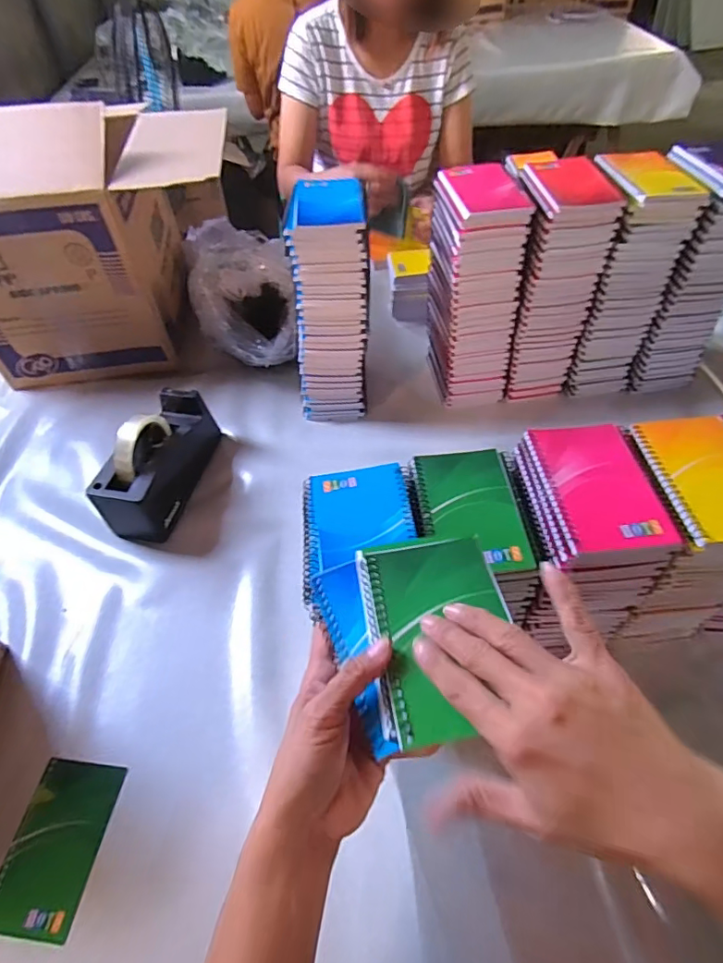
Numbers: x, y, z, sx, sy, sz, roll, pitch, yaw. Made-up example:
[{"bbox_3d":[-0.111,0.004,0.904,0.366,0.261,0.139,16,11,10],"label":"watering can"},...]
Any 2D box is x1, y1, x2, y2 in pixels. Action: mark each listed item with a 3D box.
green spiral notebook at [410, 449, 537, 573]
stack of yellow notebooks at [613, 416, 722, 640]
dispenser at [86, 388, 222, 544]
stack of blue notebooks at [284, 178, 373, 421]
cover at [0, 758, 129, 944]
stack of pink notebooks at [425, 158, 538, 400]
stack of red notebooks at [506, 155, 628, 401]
[{"bbox_3d":[0.096,0.023,0.452,0.085,0.008,0.130,-5,52,0],"label":"green spiral notebook"},{"bbox_3d":[0.298,0.057,0.507,0.102,0.215,0.132,-7,52,-1],"label":"stack of yellow notebooks"},{"bbox_3d":[-0.265,-0.036,0.680,0.067,0.115,0.206,10,53,12],"label":"dispenser"},{"bbox_3d":[-0.037,-0.235,0.709,0.105,0.276,0.139,0,52,4],"label":"stack of blue notebooks"},{"bbox_3d":[-0.276,0.328,0.466,0.079,0.010,0.129,4,52,7],"label":"cover"},{"bbox_3d":[0.153,-0.261,0.714,0.103,0.265,0.145,-9,52,-3],"label":"stack of pink notebooks"},{"bbox_3d":[0.263,-0.272,0.720,0.105,0.285,0.130,1,52,5],"label":"stack of red notebooks"}]

